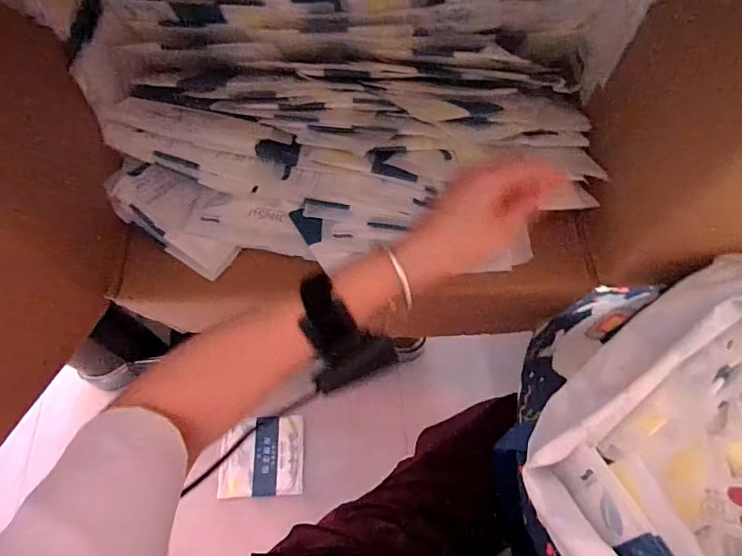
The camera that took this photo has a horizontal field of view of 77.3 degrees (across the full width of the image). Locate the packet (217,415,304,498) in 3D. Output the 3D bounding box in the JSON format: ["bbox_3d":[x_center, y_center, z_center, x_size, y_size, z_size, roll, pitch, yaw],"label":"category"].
[{"bbox_3d":[-0.221,0.367,0.957,0.161,0.017,0.153,7,73,-16],"label":"packet"}]

